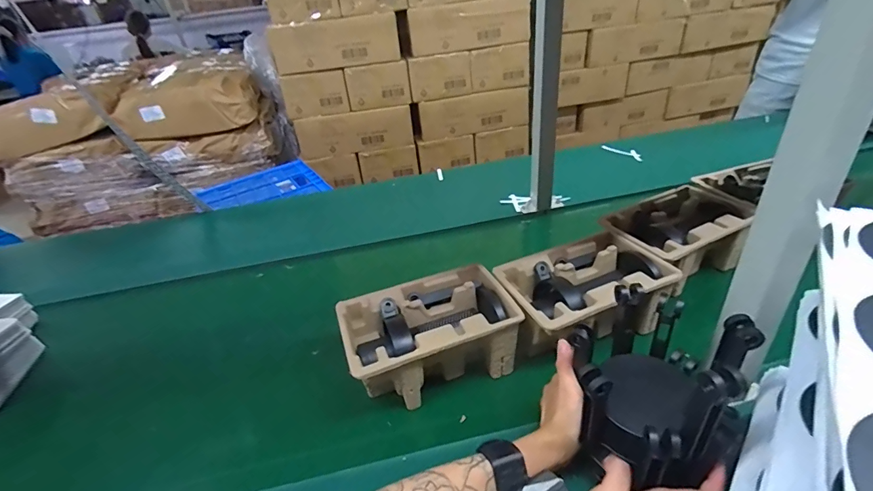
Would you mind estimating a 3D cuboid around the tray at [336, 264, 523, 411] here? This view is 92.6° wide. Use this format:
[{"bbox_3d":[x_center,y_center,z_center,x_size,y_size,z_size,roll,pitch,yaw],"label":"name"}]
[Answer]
[{"bbox_3d":[-0.008,0.127,0.582,0.218,0.108,0.136,-17,37,-14],"label":"tray"}]

